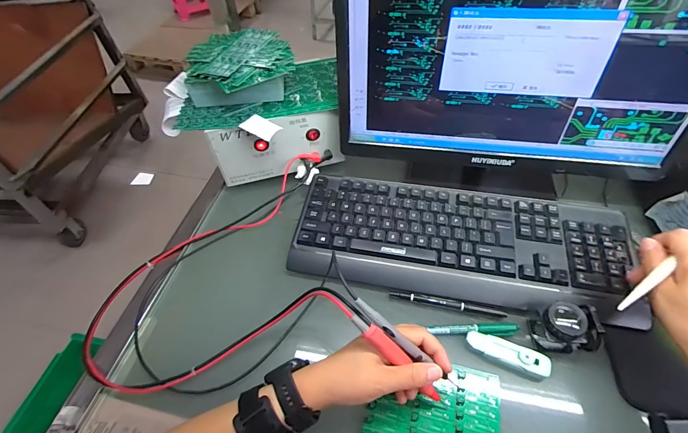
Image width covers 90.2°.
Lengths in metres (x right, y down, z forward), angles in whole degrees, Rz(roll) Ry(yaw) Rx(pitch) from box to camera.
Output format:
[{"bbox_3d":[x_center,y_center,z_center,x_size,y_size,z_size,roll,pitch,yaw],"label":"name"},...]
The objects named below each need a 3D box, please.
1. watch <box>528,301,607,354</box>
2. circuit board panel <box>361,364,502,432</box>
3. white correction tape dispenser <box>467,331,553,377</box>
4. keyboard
[{"bbox_3d":[0.245,0.121,0.378,0.059,0.049,0.043,6,52,8],"label":"watch"},{"bbox_3d":[0.093,0.199,0.356,0.133,0.007,0.091,8,52,10],"label":"circuit board panel"},{"bbox_3d":[0.183,0.153,0.384,0.087,0.017,0.025,18,54,16],"label":"white correction tape dispenser"},{"bbox_3d":[0.151,0.036,0.465,0.435,0.040,0.168,9,52,10],"label":"keyboard"}]

